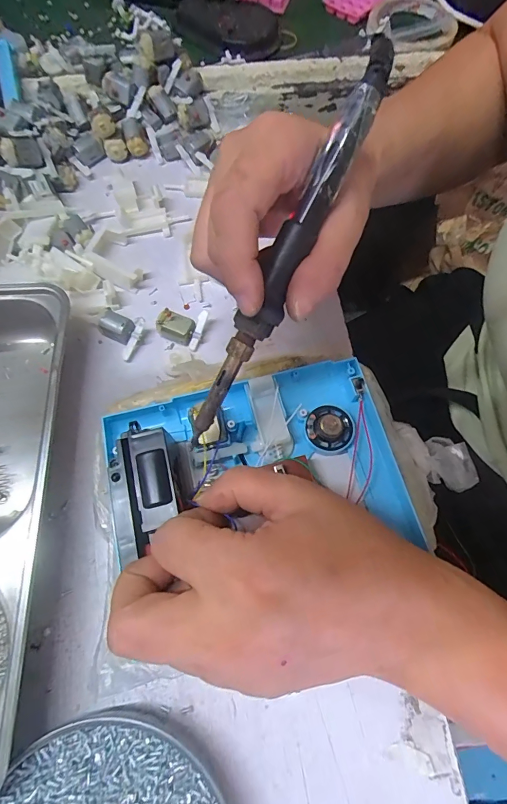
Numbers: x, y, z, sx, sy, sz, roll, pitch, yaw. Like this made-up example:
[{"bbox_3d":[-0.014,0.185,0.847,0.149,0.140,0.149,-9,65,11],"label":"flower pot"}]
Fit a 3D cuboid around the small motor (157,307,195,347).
[{"bbox_3d":[-0.058,-0.056,0.289,0.027,0.017,0.017,19,70,5],"label":"small motor"}]

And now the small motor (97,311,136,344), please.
[{"bbox_3d":[-0.102,-0.055,0.286,0.023,0.018,0.016,26,71,7],"label":"small motor"}]

